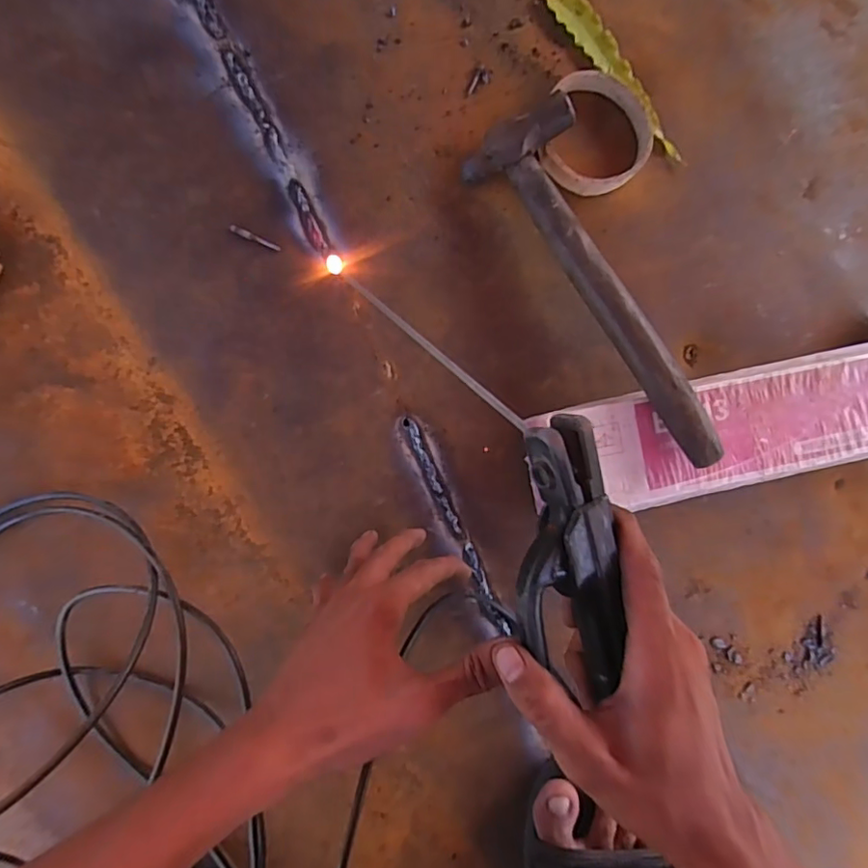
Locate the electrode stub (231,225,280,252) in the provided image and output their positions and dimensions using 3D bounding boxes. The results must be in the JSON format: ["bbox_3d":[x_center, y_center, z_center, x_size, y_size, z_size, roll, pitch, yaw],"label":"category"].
[{"bbox_3d":[-0.130,-0.143,0.402,0.038,0.004,0.005,24,88,-7],"label":"electrode stub"}]

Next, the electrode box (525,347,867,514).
[{"bbox_3d":[0.241,-0.007,0.434,0.338,0.040,0.093,-8,93,-7],"label":"electrode box"}]

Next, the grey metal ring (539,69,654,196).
[{"bbox_3d":[0.129,-0.235,0.434,0.082,0.016,0.094,12,90,-7],"label":"grey metal ring"}]

